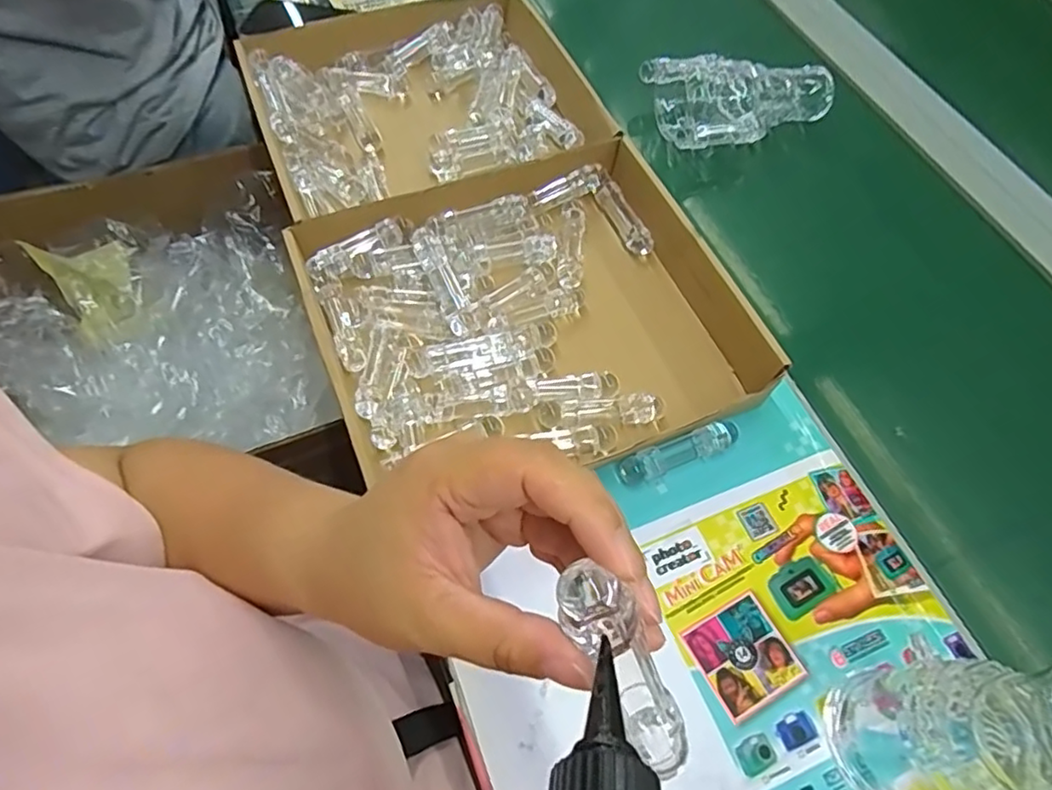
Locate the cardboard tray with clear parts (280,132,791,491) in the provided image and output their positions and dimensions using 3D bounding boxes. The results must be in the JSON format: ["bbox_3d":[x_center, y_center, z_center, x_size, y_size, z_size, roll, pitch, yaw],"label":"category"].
[{"bbox_3d":[0.007,-0.066,0.505,0.327,0.053,0.265,-19,63,-12],"label":"cardboard tray with clear parts"}]

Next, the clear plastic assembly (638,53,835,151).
[{"bbox_3d":[0.229,-0.309,0.654,0.192,0.054,0.118,-9,62,-7],"label":"clear plastic assembly"}]

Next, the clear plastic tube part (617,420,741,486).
[{"bbox_3d":[0.116,0.043,0.470,0.096,0.015,0.021,-19,63,-12],"label":"clear plastic tube part"}]

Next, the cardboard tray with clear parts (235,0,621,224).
[{"bbox_3d":[-0.099,-0.286,0.626,0.302,0.062,0.265,-19,63,-12],"label":"cardboard tray with clear parts"}]

